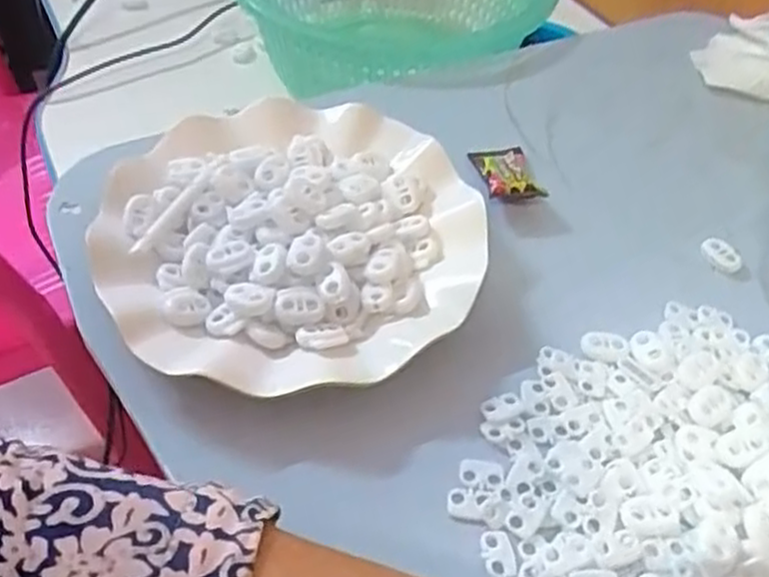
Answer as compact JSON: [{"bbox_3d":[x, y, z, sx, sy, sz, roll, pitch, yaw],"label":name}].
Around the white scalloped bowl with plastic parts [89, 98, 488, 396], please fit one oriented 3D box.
[{"bbox_3d":[-0.043,-0.023,0.377,0.176,0.040,0.173,1,48,-1],"label":"white scalloped bowl with plastic parts"}]

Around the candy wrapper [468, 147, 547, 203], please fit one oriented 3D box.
[{"bbox_3d":[0.067,-0.064,0.422,0.029,0.011,0.049,-6,49,-8],"label":"candy wrapper"}]

